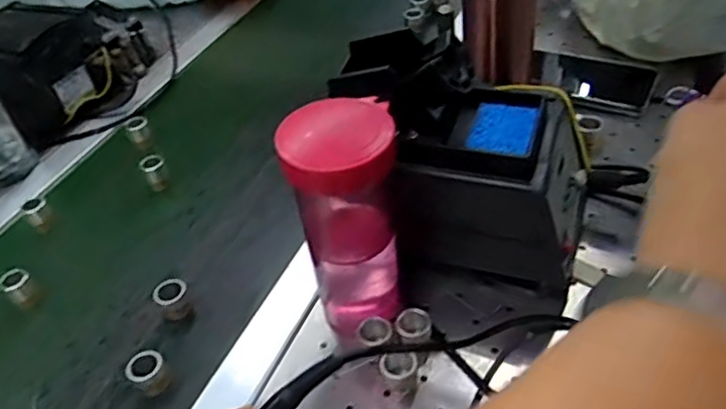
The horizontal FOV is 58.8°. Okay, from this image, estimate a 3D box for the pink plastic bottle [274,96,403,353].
[{"bbox_3d":[-0.008,0.017,0.437,0.065,0.177,0.059,-10,42,-1],"label":"pink plastic bottle"}]

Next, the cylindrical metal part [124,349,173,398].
[{"bbox_3d":[-0.157,0.124,0.474,0.027,0.026,0.024,-31,46,-23],"label":"cylindrical metal part"}]

